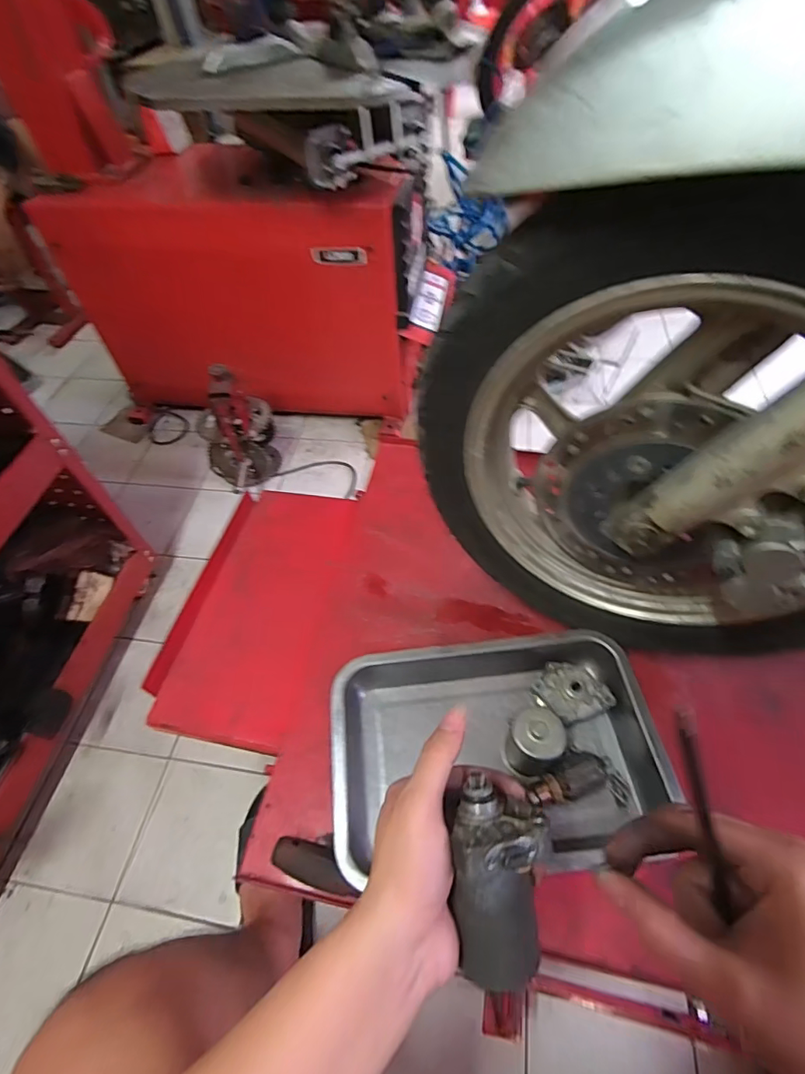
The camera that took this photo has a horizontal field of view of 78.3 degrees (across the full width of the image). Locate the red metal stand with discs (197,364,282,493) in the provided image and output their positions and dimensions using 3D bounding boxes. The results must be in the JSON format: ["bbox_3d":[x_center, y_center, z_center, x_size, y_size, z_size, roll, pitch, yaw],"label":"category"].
[{"bbox_3d":[-0.368,-0.227,1.126,0.174,0.291,0.161,-22,56,-14],"label":"red metal stand with discs"}]

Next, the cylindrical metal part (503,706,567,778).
[{"bbox_3d":[0.129,0.203,0.482,0.050,0.069,0.051,-1,53,1],"label":"cylindrical metal part"}]

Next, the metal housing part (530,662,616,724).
[{"bbox_3d":[0.179,0.164,0.531,0.075,0.034,0.062,-17,55,-10],"label":"metal housing part"}]

